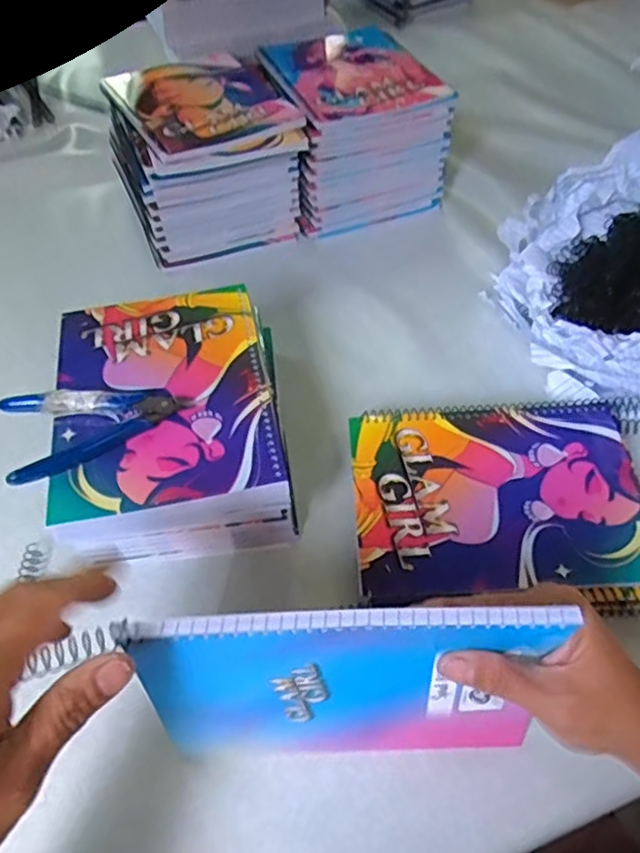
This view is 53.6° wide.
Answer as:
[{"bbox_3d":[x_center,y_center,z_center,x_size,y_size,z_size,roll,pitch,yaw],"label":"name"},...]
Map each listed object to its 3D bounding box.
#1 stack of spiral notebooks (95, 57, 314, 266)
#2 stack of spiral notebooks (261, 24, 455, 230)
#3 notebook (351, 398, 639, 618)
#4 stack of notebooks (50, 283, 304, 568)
[{"bbox_3d":[-0.124,-0.296,0.691,0.172,0.118,0.214,-19,53,-13],"label":"stack of spiral notebooks"},{"bbox_3d":[0.037,-0.334,0.715,0.162,0.121,0.212,-11,52,-7],"label":"stack of spiral notebooks"},{"bbox_3d":[0.133,0.049,0.446,0.215,0.020,0.157,-2,52,1],"label":"notebook"},{"bbox_3d":[-0.105,0.000,0.472,0.153,0.086,0.211,-9,51,-5],"label":"stack of notebooks"}]

